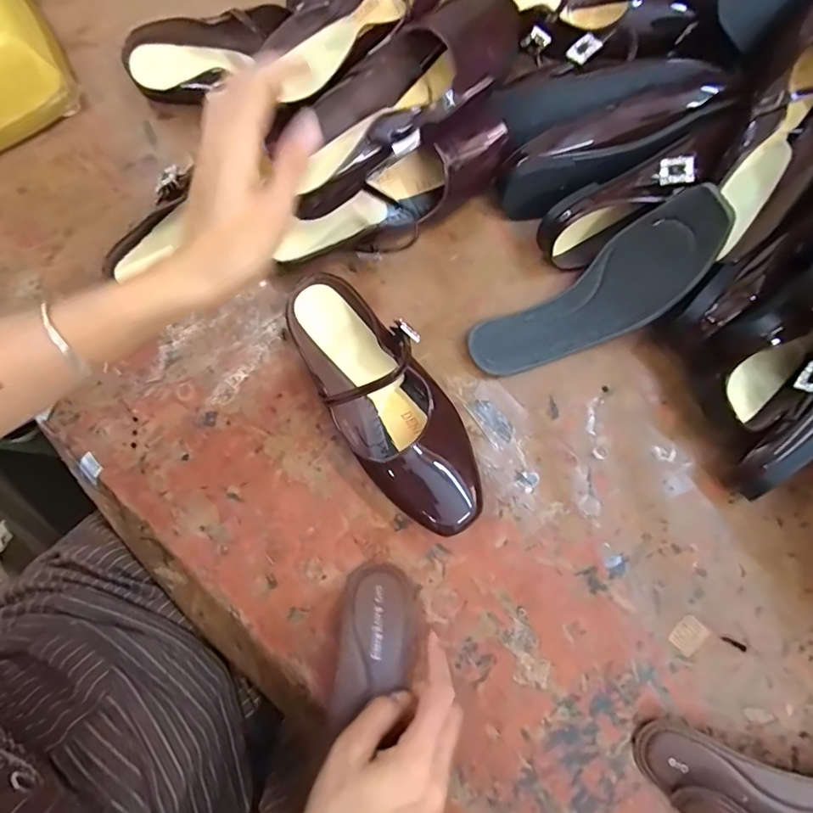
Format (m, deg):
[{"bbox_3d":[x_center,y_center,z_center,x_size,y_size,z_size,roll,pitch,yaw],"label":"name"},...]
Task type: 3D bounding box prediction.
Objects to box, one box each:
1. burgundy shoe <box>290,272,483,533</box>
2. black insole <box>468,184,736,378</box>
[{"bbox_3d":[-0.018,-0.009,0.393,0.086,0.065,0.233,-31,80,-6],"label":"burgundy shoe"},{"bbox_3d":[0.154,-0.088,0.406,0.210,0.049,0.074,-33,79,18],"label":"black insole"}]

